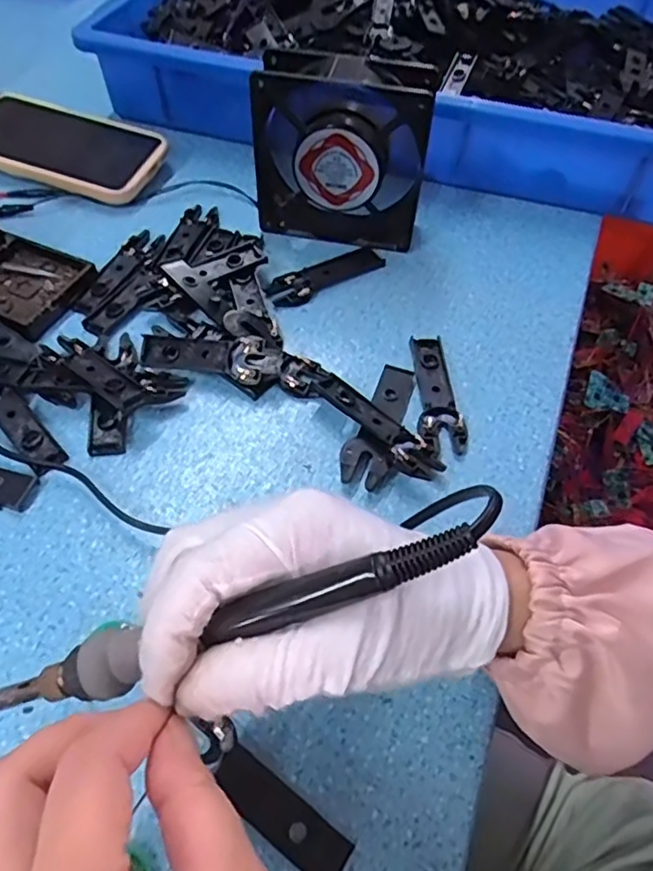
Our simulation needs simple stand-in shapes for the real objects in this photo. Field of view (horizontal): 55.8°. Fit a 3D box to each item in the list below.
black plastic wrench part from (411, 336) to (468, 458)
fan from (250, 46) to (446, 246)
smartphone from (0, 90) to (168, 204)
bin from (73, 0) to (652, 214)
[{"bbox_3d":[0.069,-0.026,0.390,0.027,0.007,0.093,-2,55,-3],"label":"black plastic wrench part"},{"bbox_3d":[0.011,-0.202,0.444,0.117,0.119,0.040,9,55,4],"label":"fan"},{"bbox_3d":[-0.218,-0.244,0.513,0.162,0.013,0.086,20,62,7],"label":"smartphone"},{"bbox_3d":[0.099,-0.376,0.593,0.524,0.087,0.355,16,56,9],"label":"bin"}]

